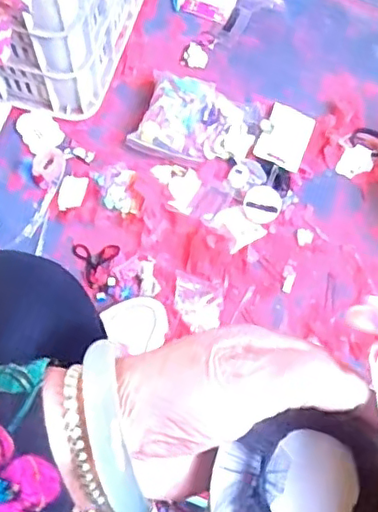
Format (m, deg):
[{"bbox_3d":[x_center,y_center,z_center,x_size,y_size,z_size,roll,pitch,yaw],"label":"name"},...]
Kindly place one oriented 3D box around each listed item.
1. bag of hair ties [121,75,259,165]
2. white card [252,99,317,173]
[{"bbox_3d":[0.010,-0.191,0.900,0.168,0.051,0.119,21,69,8],"label":"bag of hair ties"},{"bbox_3d":[0.143,-0.176,0.908,0.070,0.007,0.112,23,60,4],"label":"white card"}]

